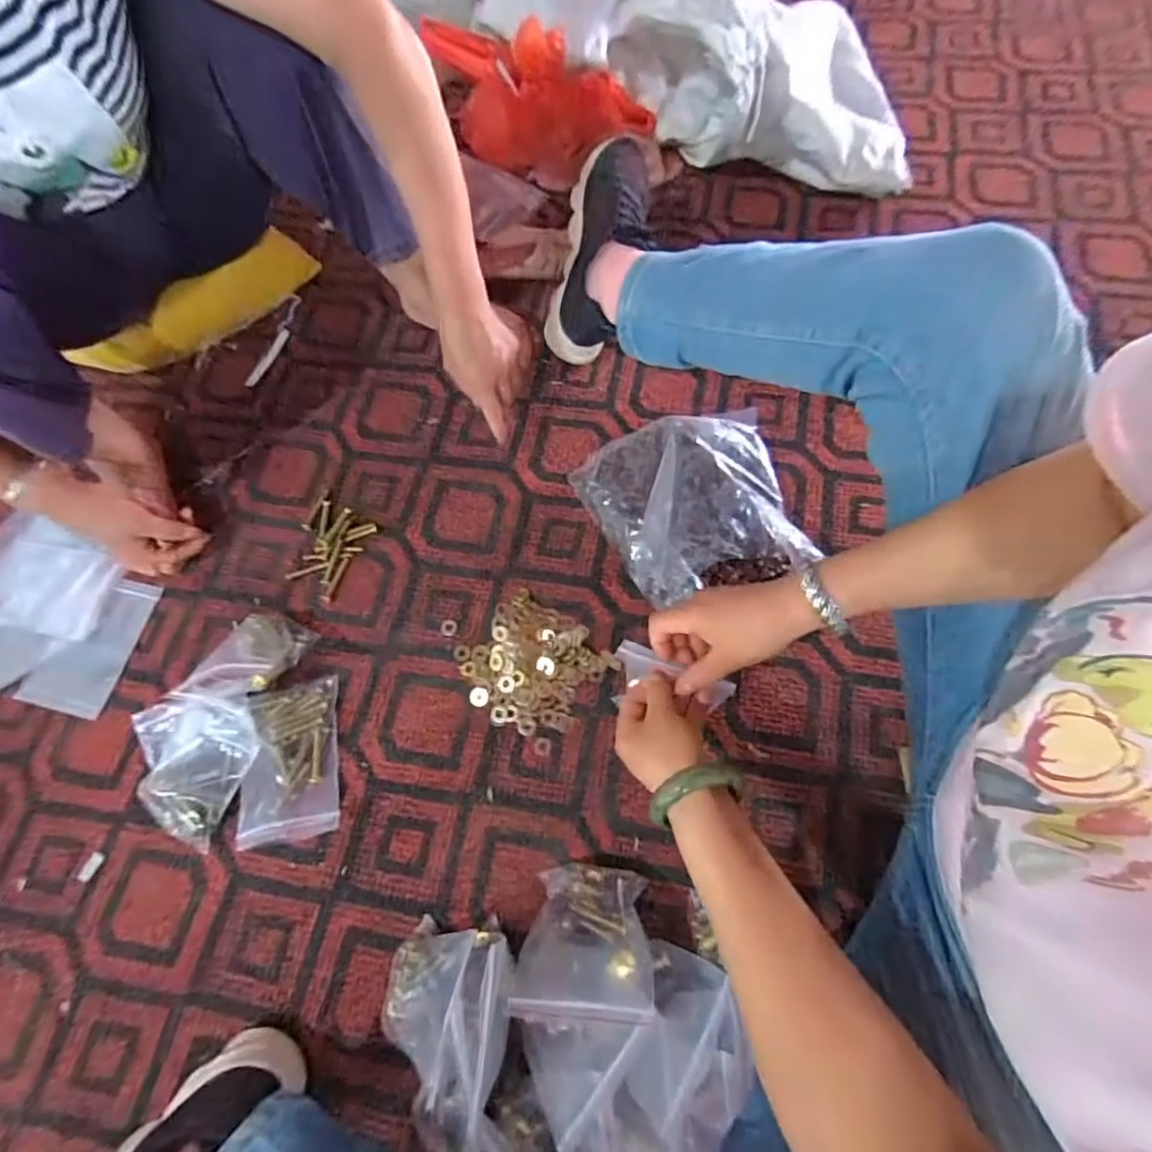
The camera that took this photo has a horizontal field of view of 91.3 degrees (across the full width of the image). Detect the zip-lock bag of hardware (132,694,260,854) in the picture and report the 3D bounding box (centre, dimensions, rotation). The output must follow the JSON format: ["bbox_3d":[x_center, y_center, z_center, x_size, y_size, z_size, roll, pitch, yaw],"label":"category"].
[{"bbox_3d":[-0.350,0.180,0.535,0.118,0.069,0.134,-13,68,-2],"label":"zip-lock bag of hardware"}]

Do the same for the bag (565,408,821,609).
[{"bbox_3d":[0.127,-0.088,0.596,0.221,0.103,0.214,-17,69,-4],"label":"bag"}]

